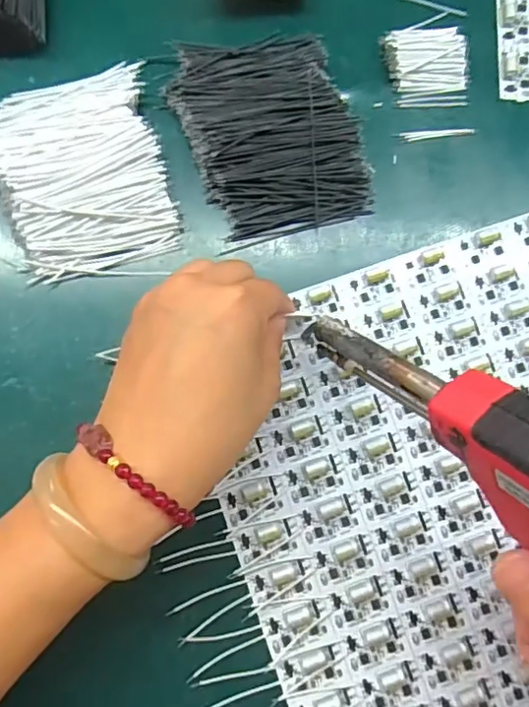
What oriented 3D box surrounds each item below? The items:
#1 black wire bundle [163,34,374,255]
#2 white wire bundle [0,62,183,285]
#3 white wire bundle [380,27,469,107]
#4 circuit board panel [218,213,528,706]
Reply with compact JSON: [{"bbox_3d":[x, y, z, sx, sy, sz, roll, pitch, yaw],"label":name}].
[{"bbox_3d":[0.004,-0.131,0.327,0.094,0.019,0.122,-18,84,-5],"label":"black wire bundle"},{"bbox_3d":[-0.103,-0.105,0.317,0.089,0.021,0.113,-16,83,-5],"label":"white wire bundle"},{"bbox_3d":[0.098,-0.175,0.342,0.049,0.011,0.048,-7,83,-4],"label":"white wire bundle"},{"bbox_3d":[0.108,0.086,0.307,0.242,0.007,0.285,-19,82,-5],"label":"circuit board panel"}]

